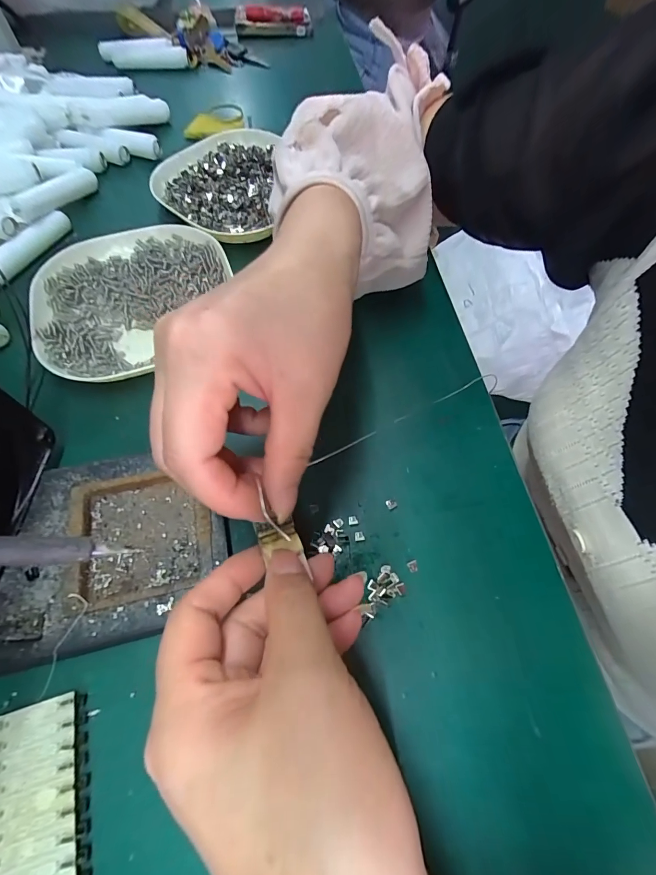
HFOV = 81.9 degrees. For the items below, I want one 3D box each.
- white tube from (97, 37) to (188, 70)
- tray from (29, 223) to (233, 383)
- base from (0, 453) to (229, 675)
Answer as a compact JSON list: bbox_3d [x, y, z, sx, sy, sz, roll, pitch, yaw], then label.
[{"bbox_3d":[-0.230,-0.478,0.471,0.108,0.027,0.022,-2,65,-5],"label":"white tube"},{"bbox_3d":[-0.143,-0.104,0.283,0.137,0.016,0.139,-16,67,-9],"label":"tray"},{"bbox_3d":[-0.120,0.059,0.208,0.116,0.012,0.100,-12,66,-7],"label":"base"}]

